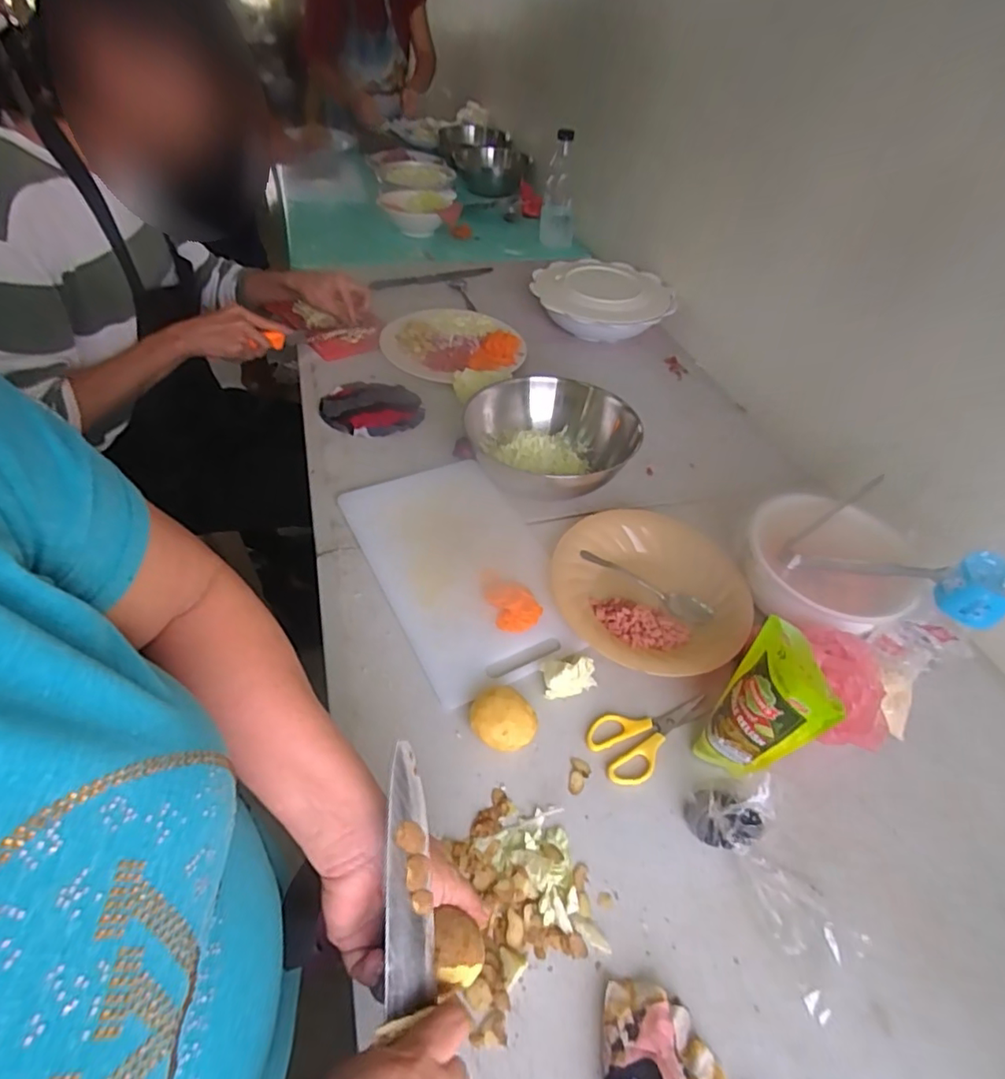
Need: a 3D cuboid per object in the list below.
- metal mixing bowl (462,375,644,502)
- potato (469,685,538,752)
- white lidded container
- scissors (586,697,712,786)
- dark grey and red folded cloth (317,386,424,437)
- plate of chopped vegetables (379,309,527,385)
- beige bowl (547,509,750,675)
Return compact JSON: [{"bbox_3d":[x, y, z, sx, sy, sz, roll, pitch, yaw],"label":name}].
[{"bbox_3d":[0.059,-0.133,0.768,0.212,0.097,0.230,-1,47,-8],"label":"metal mixing bowl"},{"bbox_3d":[0.000,0.179,0.543,0.056,0.037,0.060,4,46,-4],"label":"potato"},{"bbox_3d":[0.198,-0.490,1.143,0.281,0.086,0.216,7,46,0],"label":"white lidded container"},{"bbox_3d":[0.151,0.189,0.565,0.137,0.007,0.067,-24,54,-26],"label":"scissors"},{"bbox_3d":[-0.208,-0.214,0.890,0.155,0.014,0.146,-11,49,-17],"label":"dark grey and red folded cloth"},{"bbox_3d":[-0.097,-0.375,1.053,0.243,0.032,0.244,4,46,-4],"label":"plate of chopped vegetables"},{"bbox_3d":[0.173,0.053,0.657,0.225,0.043,0.213,4,46,-4],"label":"beige bowl"}]

